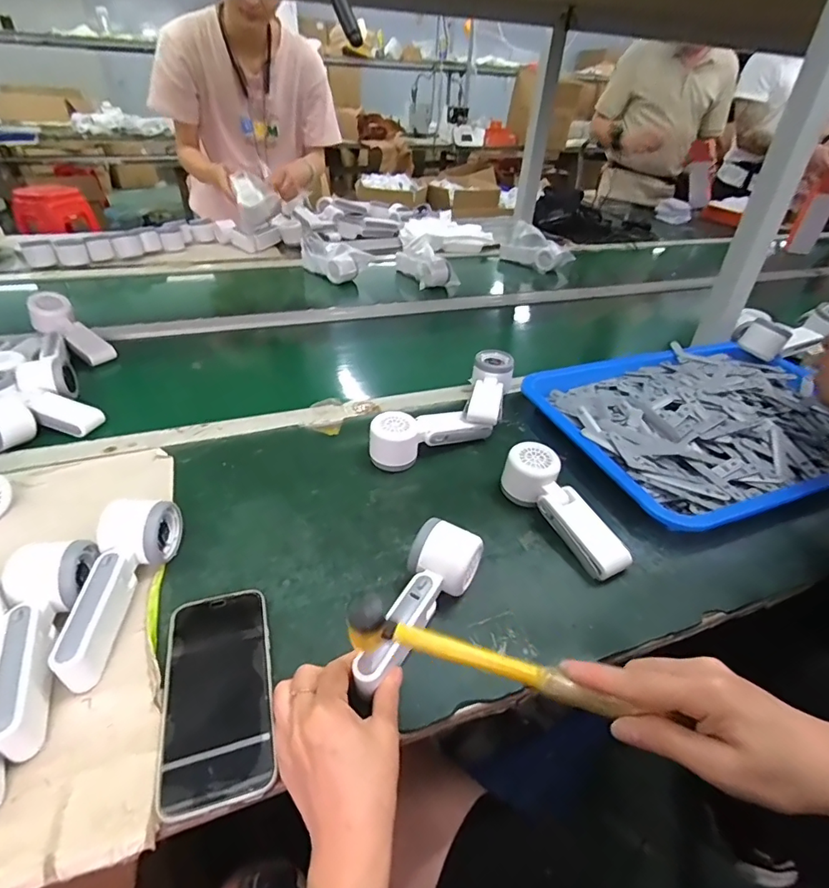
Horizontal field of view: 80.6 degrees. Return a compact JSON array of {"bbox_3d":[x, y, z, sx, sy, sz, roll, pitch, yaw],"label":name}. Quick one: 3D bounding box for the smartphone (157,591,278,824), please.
[{"bbox_3d":[-0.149,0.185,0.372,0.077,0.009,0.159,-9,38,-16],"label":"smartphone"}]

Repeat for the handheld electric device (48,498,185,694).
[{"bbox_3d":[-0.251,0.117,0.415,0.056,0.051,0.166,-2,37,-7],"label":"handheld electric device"}]

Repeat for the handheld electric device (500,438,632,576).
[{"bbox_3d":[0.160,0.066,0.515,0.055,0.056,0.162,-20,42,-28],"label":"handheld electric device"}]

